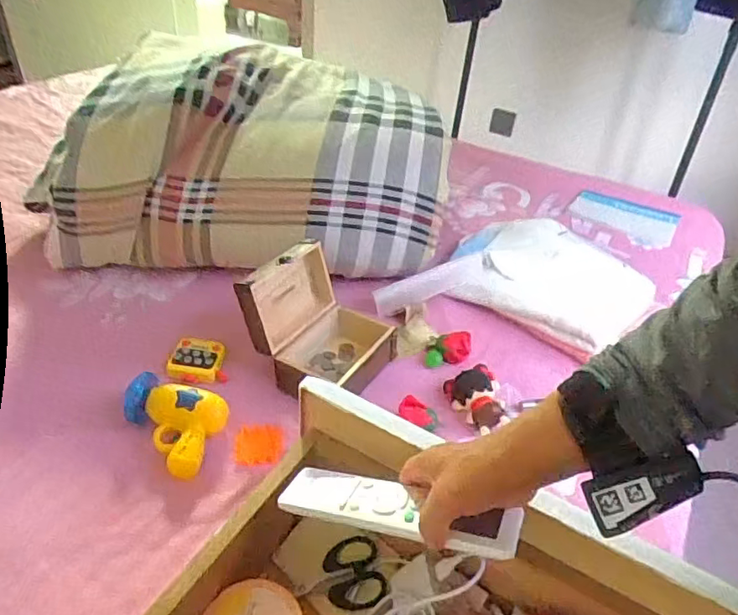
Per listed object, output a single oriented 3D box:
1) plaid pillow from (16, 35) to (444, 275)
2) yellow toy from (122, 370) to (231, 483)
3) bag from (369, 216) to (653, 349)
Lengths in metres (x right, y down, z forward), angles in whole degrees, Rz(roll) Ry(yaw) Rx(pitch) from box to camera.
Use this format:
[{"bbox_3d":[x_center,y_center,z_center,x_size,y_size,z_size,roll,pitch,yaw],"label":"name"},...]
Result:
[{"bbox_3d":[-0.165,-0.281,0.977,0.557,0.241,0.465,4,38,-2],"label":"plaid pillow"},{"bbox_3d":[-0.220,0.128,0.650,0.129,0.052,0.092,33,45,30],"label":"yellow toy"},{"bbox_3d":[0.246,-0.060,0.912,0.397,0.050,0.308,12,38,8],"label":"bag"}]

